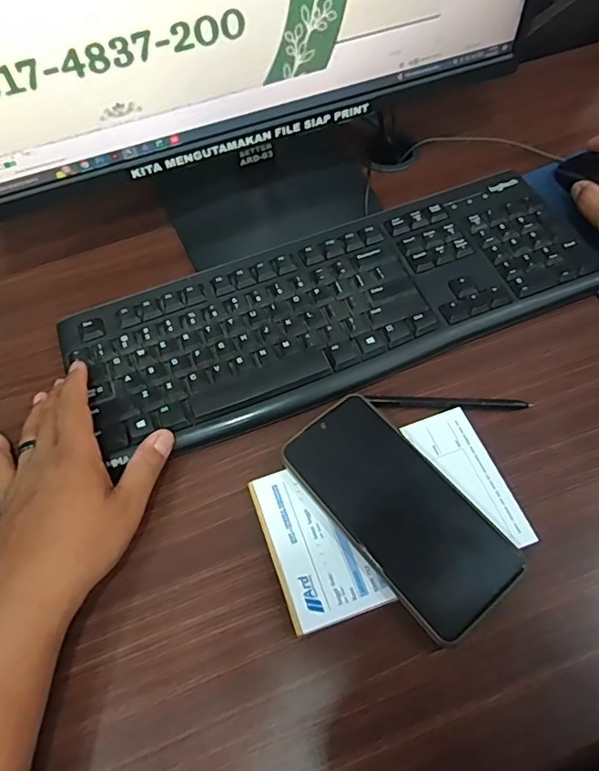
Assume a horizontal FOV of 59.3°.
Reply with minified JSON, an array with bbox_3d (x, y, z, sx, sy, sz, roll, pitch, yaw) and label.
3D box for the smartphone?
[{"bbox_3d":[0.066,0.081,0.355,0.077,0.014,0.162,-37,64,-16],"label":"smartphone"}]

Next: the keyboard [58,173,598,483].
[{"bbox_3d":[0.033,-0.066,0.438,0.418,0.016,0.144,-20,61,-7],"label":"keyboard"}]

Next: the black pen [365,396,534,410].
[{"bbox_3d":[0.114,0.013,0.397,0.121,0.004,0.009,1,60,5],"label":"black pen"}]

